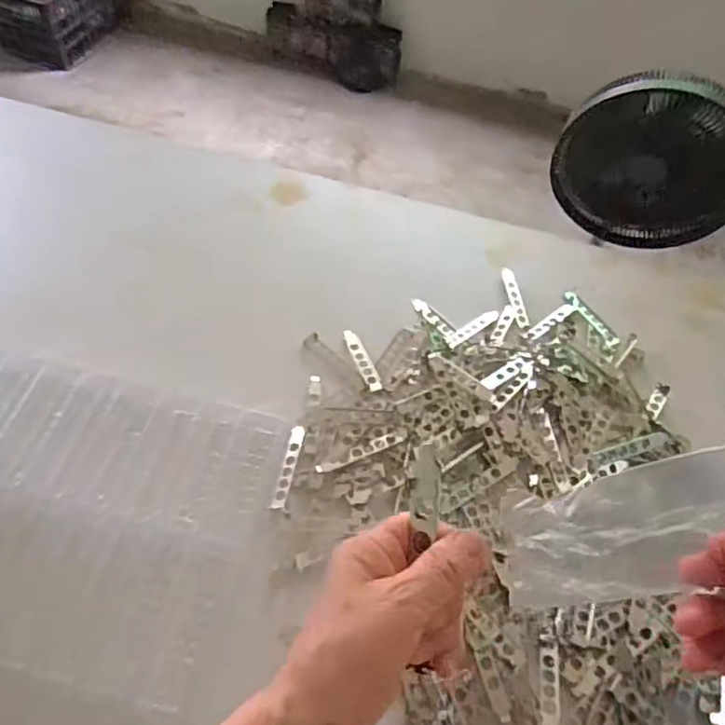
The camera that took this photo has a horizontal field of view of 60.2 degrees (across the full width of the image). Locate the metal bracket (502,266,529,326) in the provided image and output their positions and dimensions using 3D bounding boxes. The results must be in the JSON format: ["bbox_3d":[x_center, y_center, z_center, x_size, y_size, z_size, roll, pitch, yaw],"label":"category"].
[{"bbox_3d":[0.231,-0.100,0.944,0.019,0.008,0.120,-3,56,-7],"label":"metal bracket"}]

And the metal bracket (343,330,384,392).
[{"bbox_3d":[0.000,-0.004,0.860,0.021,0.006,0.109,-17,58,-16],"label":"metal bracket"}]

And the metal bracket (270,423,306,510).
[{"bbox_3d":[-0.090,0.127,0.770,0.017,0.004,0.115,14,51,-2],"label":"metal bracket"}]

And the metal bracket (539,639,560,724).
[{"bbox_3d":[0.192,0.328,0.641,0.021,0.008,0.086,13,42,4],"label":"metal bracket"}]

